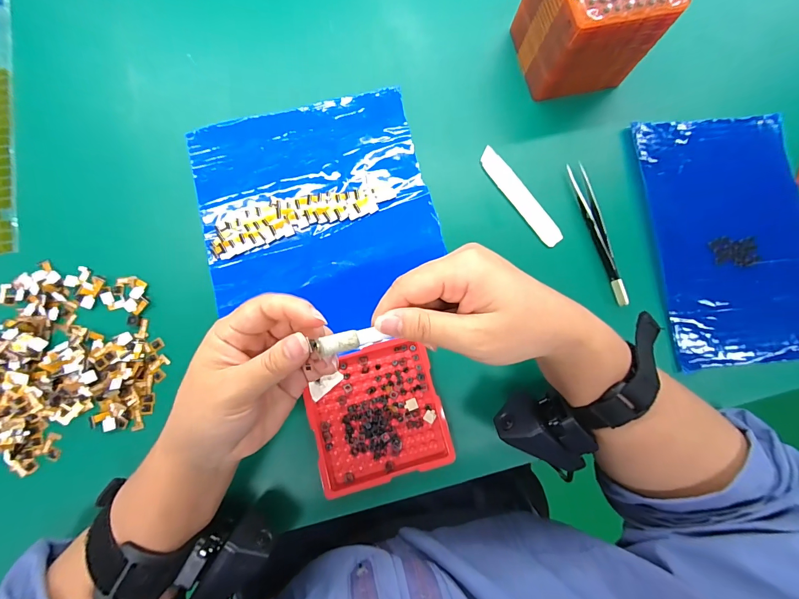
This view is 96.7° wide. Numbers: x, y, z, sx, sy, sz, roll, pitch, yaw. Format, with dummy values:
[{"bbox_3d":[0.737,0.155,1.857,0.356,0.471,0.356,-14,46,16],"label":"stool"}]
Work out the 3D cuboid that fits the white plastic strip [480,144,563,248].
[{"bbox_3d":[0.106,-0.090,0.313,0.018,0.004,0.102,-36,84,-6],"label":"white plastic strip"}]

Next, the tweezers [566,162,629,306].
[{"bbox_3d":[0.171,-0.058,0.306,0.014,0.012,0.128,-13,82,-3],"label":"tweezers"}]

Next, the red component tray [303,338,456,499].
[{"bbox_3d":[-0.018,0.088,0.277,0.098,0.013,0.100,-15,82,-3],"label":"red component tray"}]

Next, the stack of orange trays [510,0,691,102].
[{"bbox_3d":[0.161,-0.238,0.301,0.094,0.079,0.086,-14,82,-3],"label":"stack of orange trays"}]

